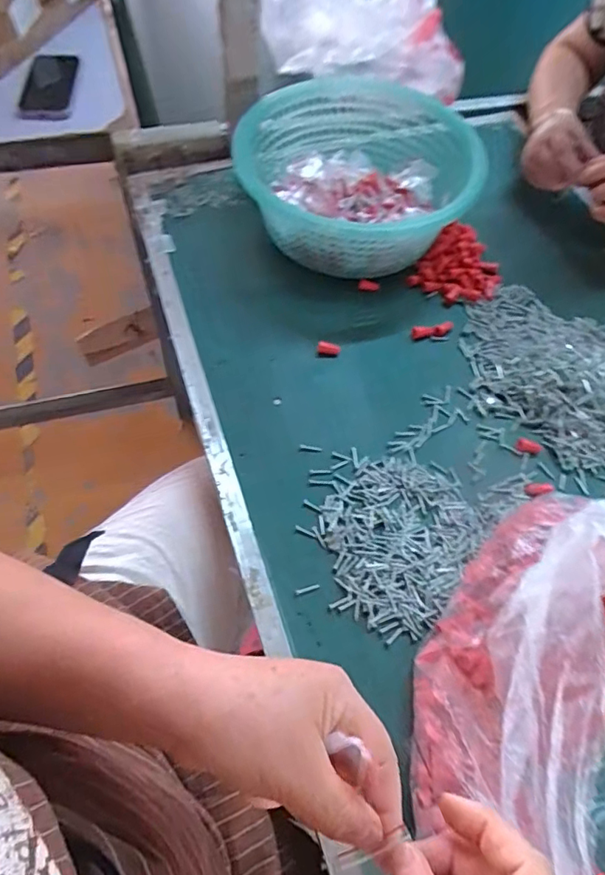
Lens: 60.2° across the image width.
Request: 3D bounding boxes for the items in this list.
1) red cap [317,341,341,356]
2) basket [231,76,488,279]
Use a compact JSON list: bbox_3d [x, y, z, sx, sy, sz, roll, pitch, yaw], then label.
[{"bbox_3d":[0.029,-0.097,0.567,0.025,0.015,0.013,15,60,4],"label":"red cap"},{"bbox_3d":[0.064,-0.324,0.647,0.254,0.106,0.289,-16,62,-13],"label":"basket"}]

